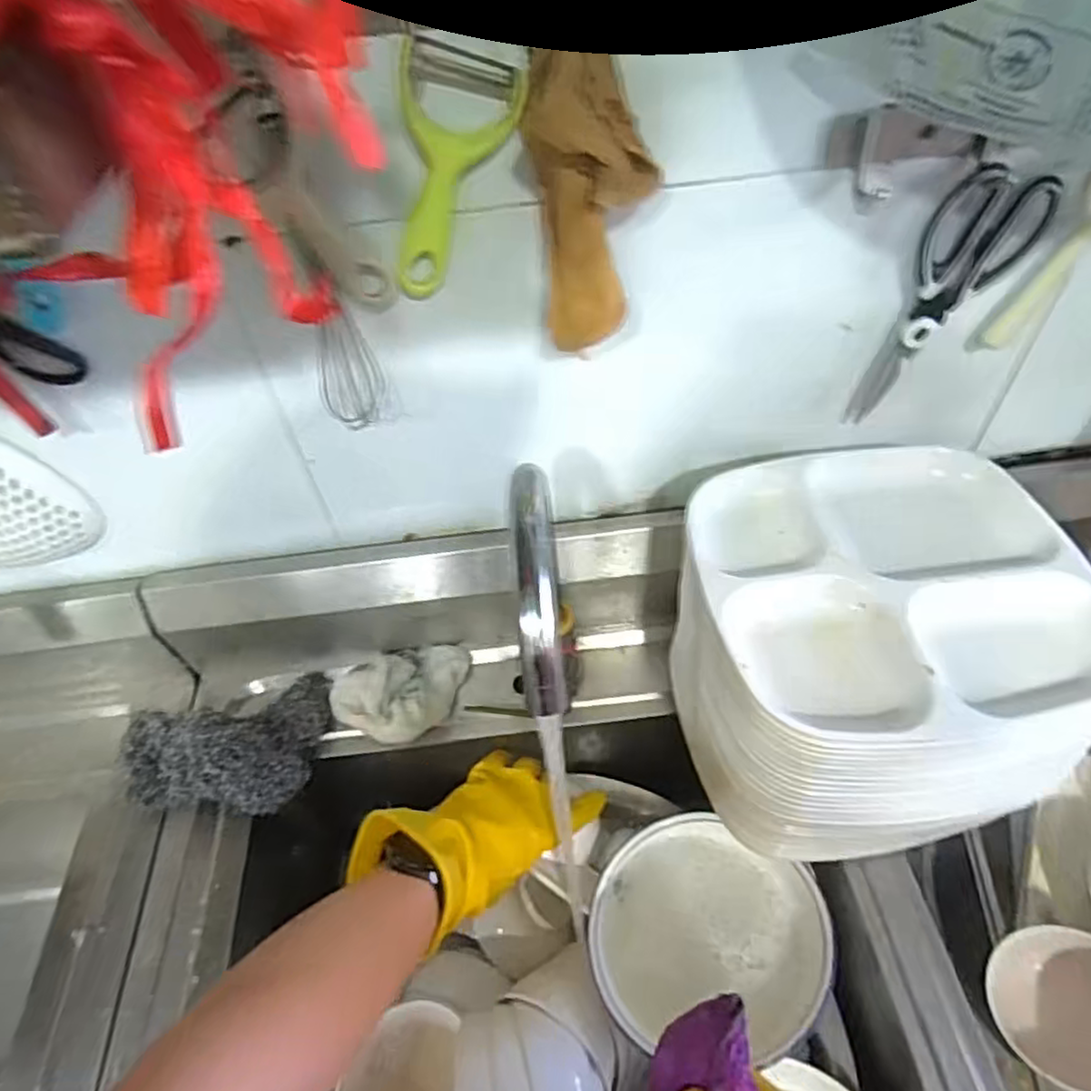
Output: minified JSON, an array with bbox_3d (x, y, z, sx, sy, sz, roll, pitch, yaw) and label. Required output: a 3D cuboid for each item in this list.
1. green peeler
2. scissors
[{"bbox_3d":[-0.061,-0.211,0.403,0.064,0.139,0.015,8,46,-17],"label":"green peeler"},{"bbox_3d":[0.293,-0.173,0.495,0.091,0.192,0.019,-5,49,2],"label":"scissors"}]

